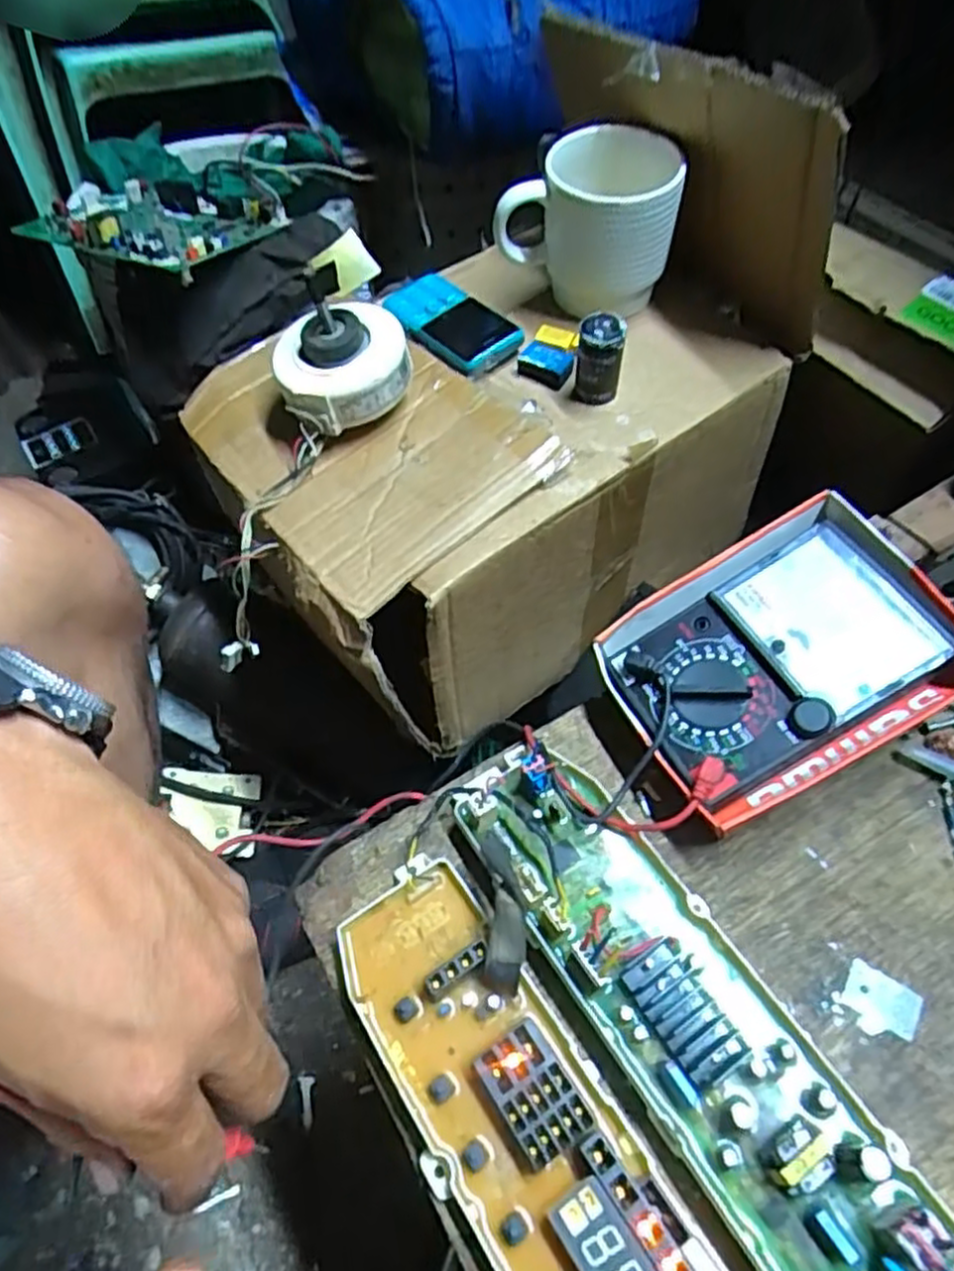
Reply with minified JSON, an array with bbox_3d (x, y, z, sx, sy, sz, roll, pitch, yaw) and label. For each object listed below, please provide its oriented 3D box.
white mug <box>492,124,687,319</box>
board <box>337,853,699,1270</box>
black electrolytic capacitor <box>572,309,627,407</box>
[{"bbox_3d":[0.079,-0.287,0.520,0.123,0.097,0.093,7,63,11],"label":"white mug"},{"bbox_3d":[0.045,0.244,0.284,0.079,0.032,0.339,-34,63,-12],"label":"board"},{"bbox_3d":[0.081,-0.184,0.485,0.030,0.055,0.025,5,56,3],"label":"black electrolytic capacitor"}]

